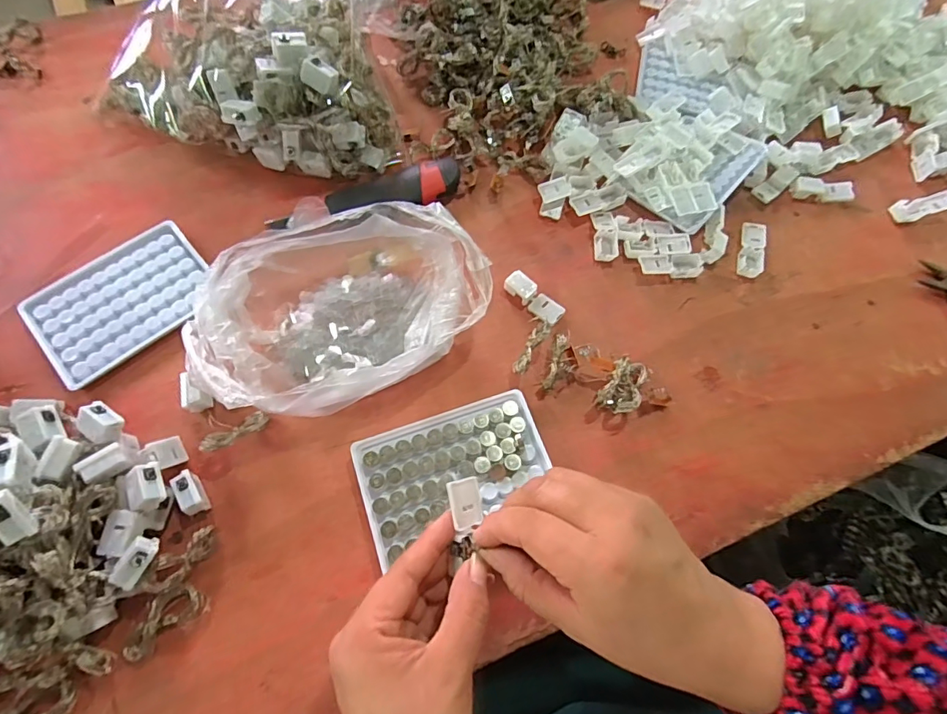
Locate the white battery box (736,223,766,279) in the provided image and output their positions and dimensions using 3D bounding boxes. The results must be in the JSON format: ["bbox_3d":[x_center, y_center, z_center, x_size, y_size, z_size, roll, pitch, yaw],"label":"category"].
[{"bbox_3d":[0.252,-0.098,0.433,0.019,0.011,0.057,17,68,4],"label":"white battery box"}]

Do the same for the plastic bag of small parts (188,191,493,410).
[{"bbox_3d":[-0.095,-0.036,0.360,0.213,0.061,0.136,-22,71,-11],"label":"plastic bag of small parts"}]

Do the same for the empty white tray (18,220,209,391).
[{"bbox_3d":[-0.280,-0.046,0.386,0.129,0.012,0.095,-39,75,-16],"label":"empty white tray"}]

